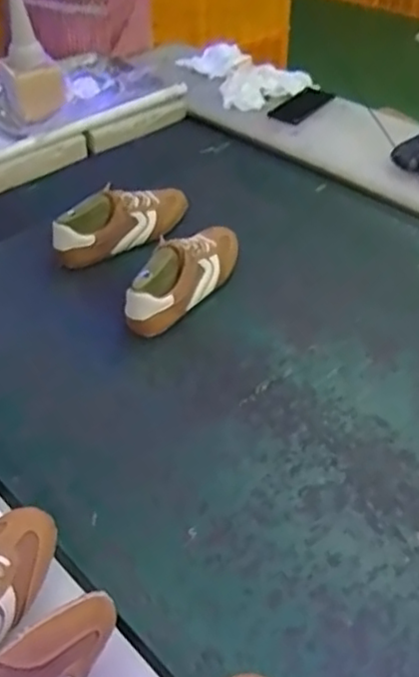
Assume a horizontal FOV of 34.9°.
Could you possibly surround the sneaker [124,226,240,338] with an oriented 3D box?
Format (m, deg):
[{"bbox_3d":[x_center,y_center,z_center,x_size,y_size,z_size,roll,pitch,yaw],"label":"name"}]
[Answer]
[{"bbox_3d":[-0.033,-0.099,1.011,0.074,0.097,0.257,24,47,23],"label":"sneaker"}]

